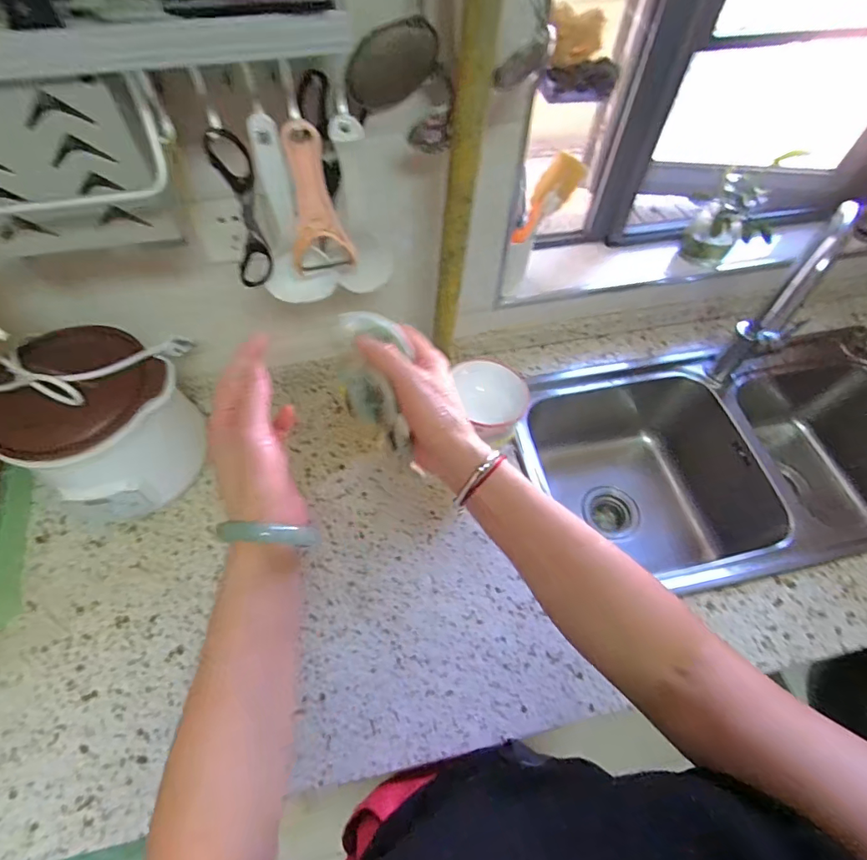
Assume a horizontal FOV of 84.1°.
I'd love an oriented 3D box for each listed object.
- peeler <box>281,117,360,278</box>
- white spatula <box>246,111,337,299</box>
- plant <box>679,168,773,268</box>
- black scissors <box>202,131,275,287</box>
[{"bbox_3d":[-0.109,-0.209,0.447,0.061,0.148,0.020,-7,59,-6],"label":"peeler"},{"bbox_3d":[-0.140,-0.197,0.461,0.067,0.187,0.017,-4,59,-5],"label":"white spatula"},{"bbox_3d":[0.498,-0.339,0.807,0.124,0.129,0.090,39,65,20],"label":"plant"},{"bbox_3d":[-0.176,-0.197,0.445,0.040,0.148,0.014,-18,61,-13],"label":"black scissors"}]

